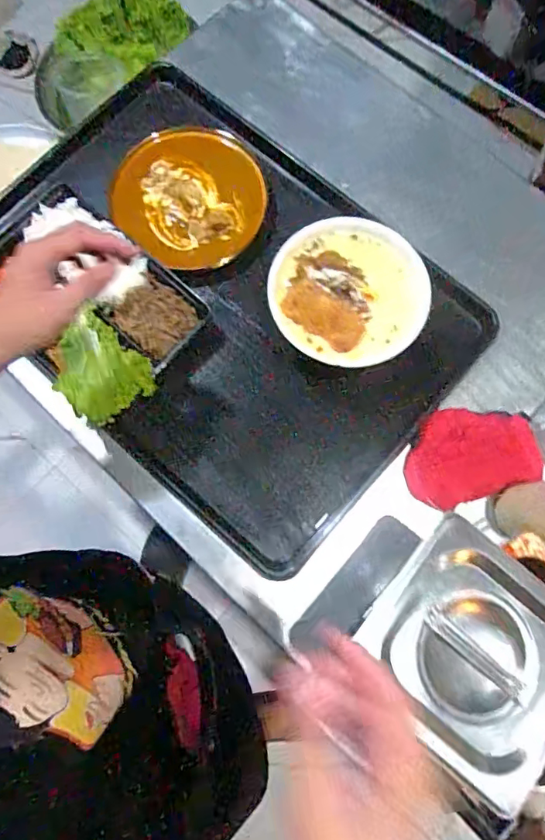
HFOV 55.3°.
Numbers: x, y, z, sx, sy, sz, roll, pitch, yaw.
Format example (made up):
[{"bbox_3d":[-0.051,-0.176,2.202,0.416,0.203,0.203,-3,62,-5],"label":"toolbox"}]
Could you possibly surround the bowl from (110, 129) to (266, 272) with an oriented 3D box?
[{"bbox_3d":[-0.110,-0.284,0.679,0.195,0.042,0.196,0,76,-1],"label":"bowl"}]

